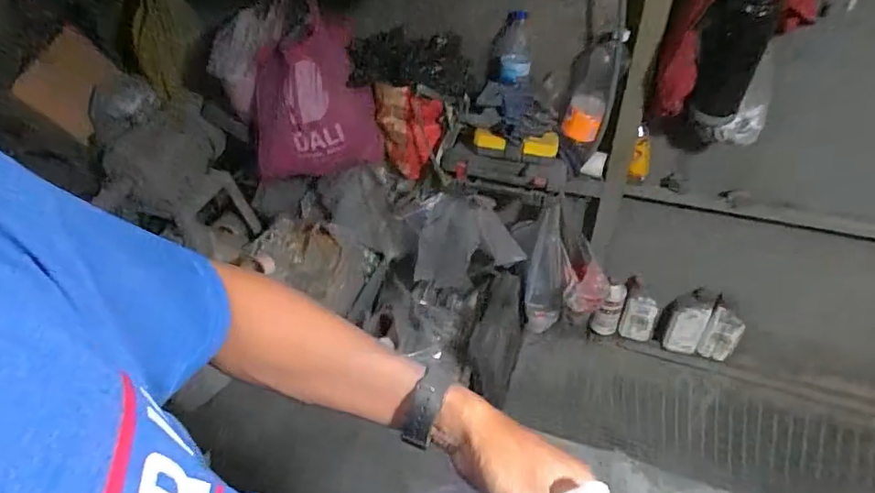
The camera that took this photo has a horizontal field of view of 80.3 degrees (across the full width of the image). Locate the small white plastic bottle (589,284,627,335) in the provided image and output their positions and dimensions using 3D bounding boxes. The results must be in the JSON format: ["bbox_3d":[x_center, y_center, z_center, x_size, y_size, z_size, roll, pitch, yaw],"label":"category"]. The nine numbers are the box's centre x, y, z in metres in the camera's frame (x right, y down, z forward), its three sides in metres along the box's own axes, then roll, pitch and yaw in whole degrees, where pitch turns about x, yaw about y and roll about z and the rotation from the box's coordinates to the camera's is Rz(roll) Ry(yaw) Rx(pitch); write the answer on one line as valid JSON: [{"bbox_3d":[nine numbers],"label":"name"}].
[{"bbox_3d":[0.519,0.194,1.583,0.081,0.180,0.061,7,44,10],"label":"small white plastic bottle"}]

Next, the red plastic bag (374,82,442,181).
[{"bbox_3d":[-0.067,-0.269,1.251,0.148,0.230,0.052,-1,43,1],"label":"red plastic bag"}]

